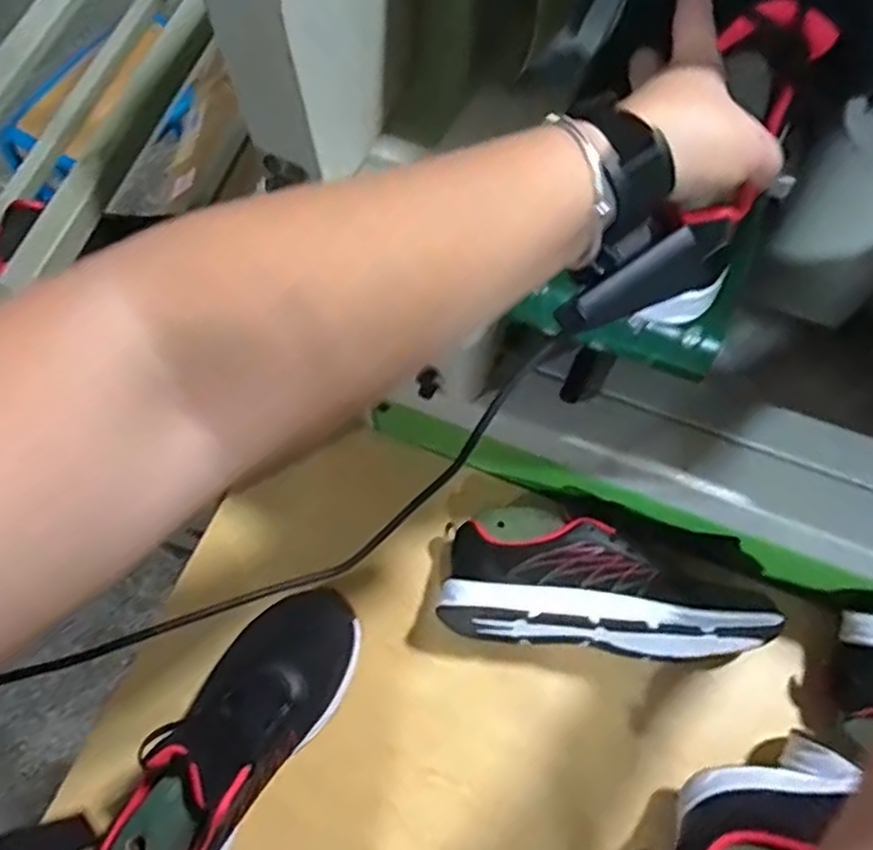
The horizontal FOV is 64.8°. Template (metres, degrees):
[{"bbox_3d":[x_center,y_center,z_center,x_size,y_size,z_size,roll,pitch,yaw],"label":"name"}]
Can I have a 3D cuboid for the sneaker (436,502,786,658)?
[{"bbox_3d":[0.134,0.122,0.566,0.255,0.100,0.120,5,68,3],"label":"sneaker"}]

